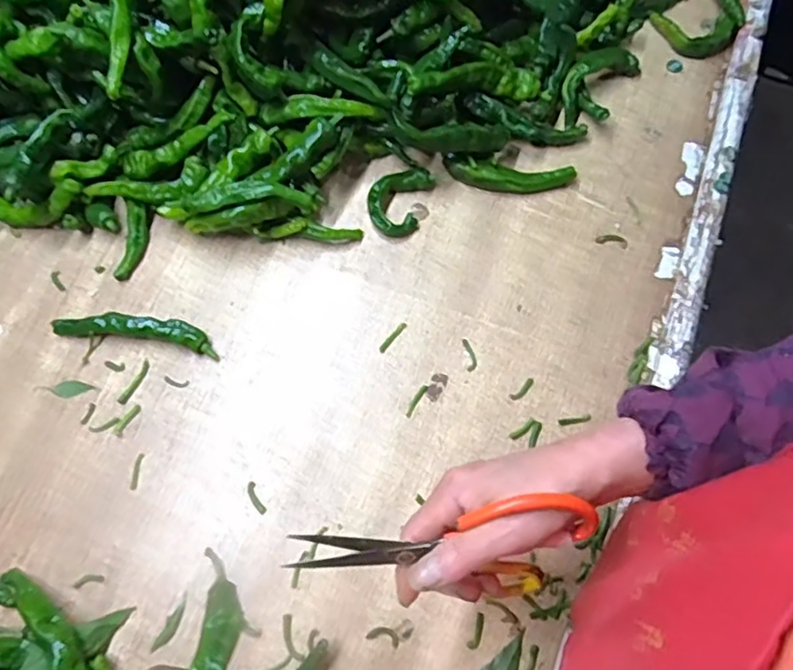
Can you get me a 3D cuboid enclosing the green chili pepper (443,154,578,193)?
[{"bbox_3d":[0.108,-0.154,0.597,0.124,0.028,0.025,5,70,3],"label":"green chili pepper"}]

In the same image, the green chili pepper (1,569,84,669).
[{"bbox_3d":[-0.255,0.231,0.459,0.028,0.026,0.144,-37,56,-12],"label":"green chili pepper"}]

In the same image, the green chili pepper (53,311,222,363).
[{"bbox_3d":[-0.233,-0.004,0.553,0.148,0.023,0.025,9,70,5],"label":"green chili pepper"}]

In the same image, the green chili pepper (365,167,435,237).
[{"bbox_3d":[0.002,-0.130,0.594,0.052,0.020,0.069,17,71,8],"label":"green chili pepper"}]

